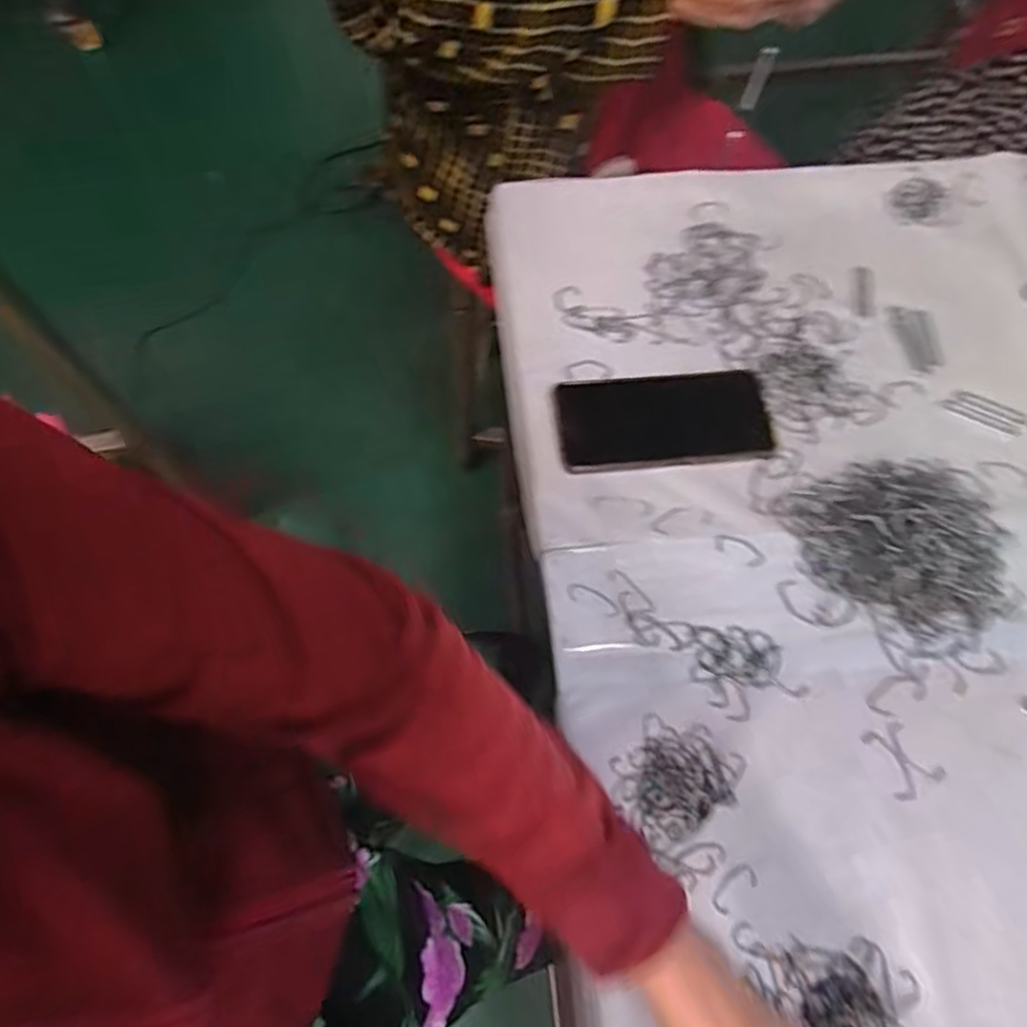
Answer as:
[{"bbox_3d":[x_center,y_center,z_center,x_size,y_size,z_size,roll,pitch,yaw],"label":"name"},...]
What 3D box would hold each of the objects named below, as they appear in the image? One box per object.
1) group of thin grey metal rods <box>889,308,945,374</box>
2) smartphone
[{"bbox_3d":[0.344,-0.148,0.585,0.036,0.004,0.065,-3,66,-3],"label":"group of thin grey metal rods"},{"bbox_3d":[0.117,-0.073,0.536,0.164,0.008,0.080,-6,67,-4],"label":"smartphone"}]

